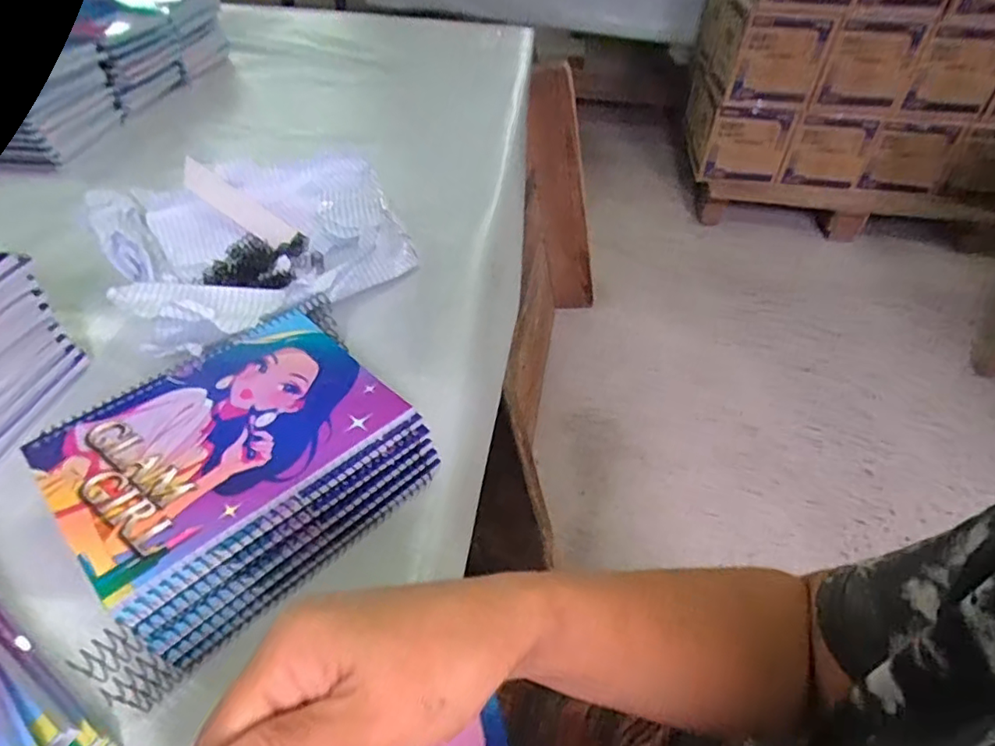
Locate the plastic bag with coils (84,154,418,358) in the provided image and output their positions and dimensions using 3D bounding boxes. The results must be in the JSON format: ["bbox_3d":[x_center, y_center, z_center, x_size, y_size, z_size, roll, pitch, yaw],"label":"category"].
[{"bbox_3d":[-0.227,-0.121,0.582,0.268,0.081,0.284,-24,49,-25],"label":"plastic bag with coils"}]

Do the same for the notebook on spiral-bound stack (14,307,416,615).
[{"bbox_3d":[-0.177,0.034,0.380,0.145,0.009,0.193,35,52,30],"label":"notebook on spiral-bound stack"}]

